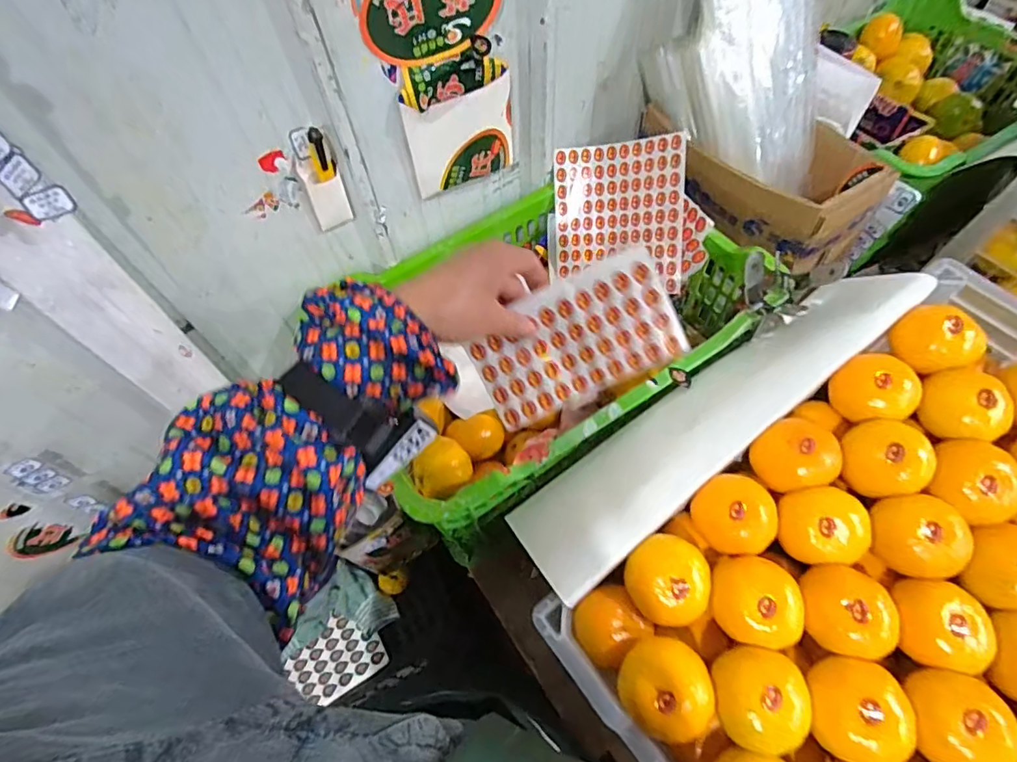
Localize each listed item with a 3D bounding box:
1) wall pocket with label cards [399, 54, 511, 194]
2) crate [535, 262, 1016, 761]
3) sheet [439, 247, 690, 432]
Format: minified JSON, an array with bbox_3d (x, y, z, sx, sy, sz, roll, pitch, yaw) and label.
[{"bbox_3d":[-0.051,-0.267,0.536,0.112,0.127,0.024,-27,61,-12],"label":"wall pocket with label cards"},{"bbox_3d":[0.310,0.156,0.388,0.486,0.111,0.326,-33,62,-15],"label":"crate"},{"bbox_3d":[0.039,-0.025,0.419,0.192,0.011,0.094,-25,103,13],"label":"sheet"}]

